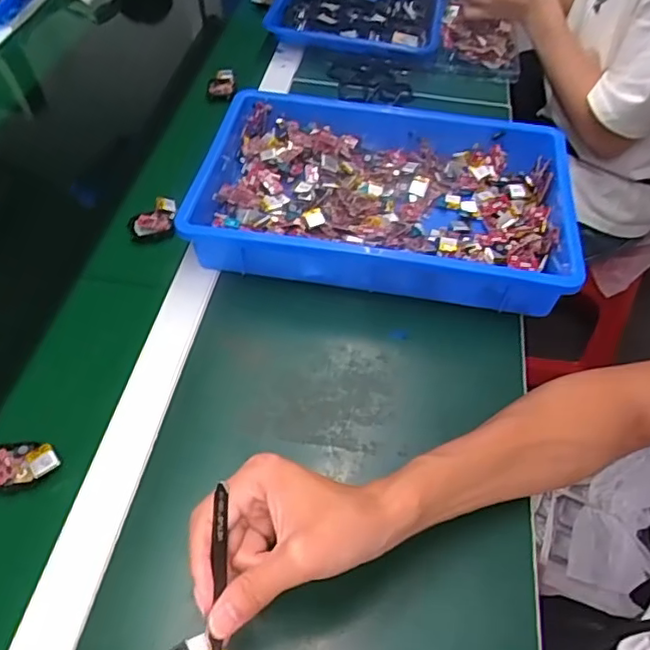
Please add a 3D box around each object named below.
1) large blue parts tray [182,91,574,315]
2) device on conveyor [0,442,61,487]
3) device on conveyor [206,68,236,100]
[{"bbox_3d":[0.056,-0.139,0.634,0.377,0.063,0.252,8,51,4],"label":"large blue parts tray"},{"bbox_3d":[-0.233,0.106,0.465,0.055,0.013,0.034,-7,52,-8],"label":"device on conveyor"},{"bbox_3d":[-0.143,-0.331,0.827,0.038,0.015,0.068,-4,52,-6],"label":"device on conveyor"}]

